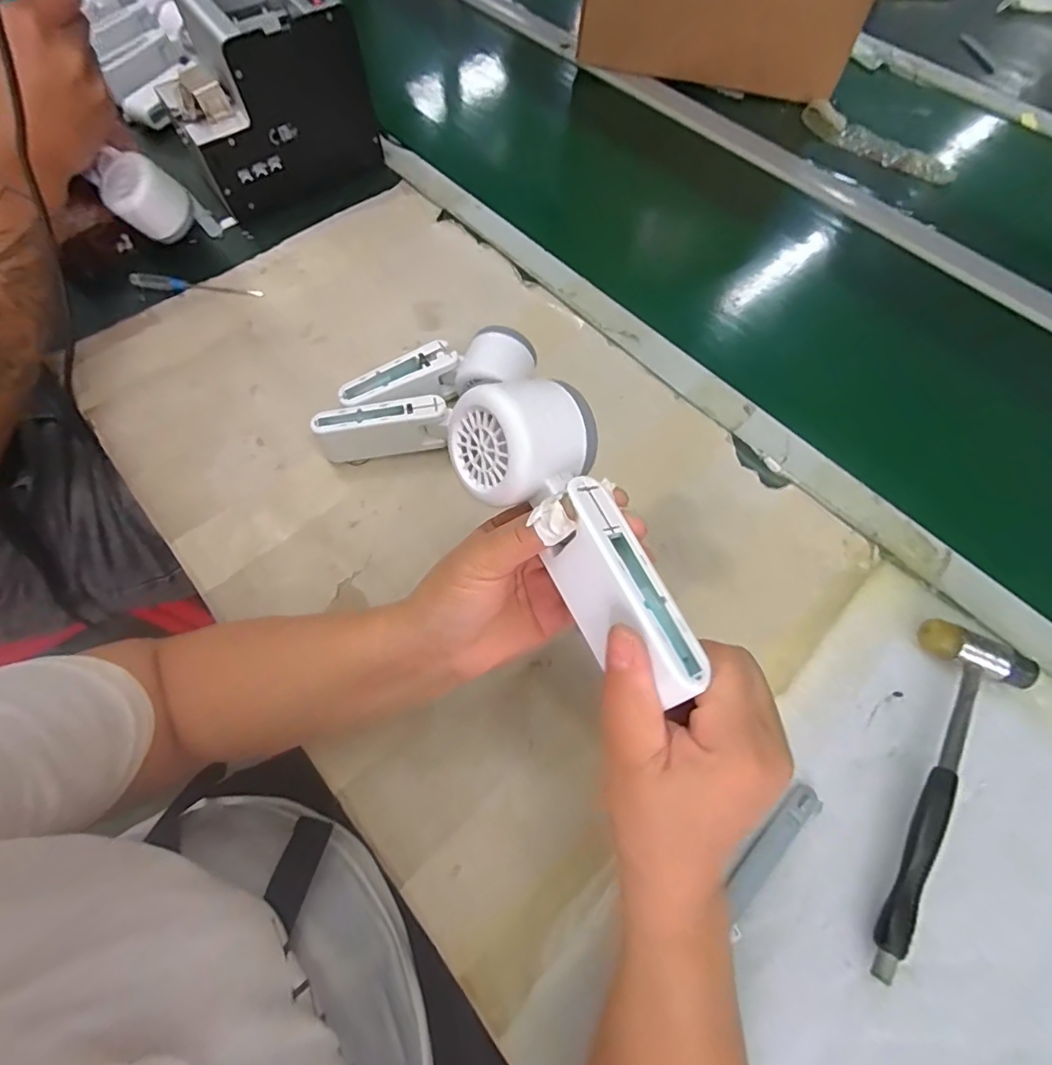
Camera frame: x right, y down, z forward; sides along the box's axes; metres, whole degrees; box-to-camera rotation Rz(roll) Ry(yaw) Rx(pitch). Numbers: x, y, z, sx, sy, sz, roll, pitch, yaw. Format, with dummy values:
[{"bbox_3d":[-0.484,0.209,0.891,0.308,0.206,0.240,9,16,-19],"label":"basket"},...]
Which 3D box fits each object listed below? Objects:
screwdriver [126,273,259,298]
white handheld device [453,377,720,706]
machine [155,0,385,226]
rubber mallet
[{"bbox_3d":[-0.327,-0.245,0.536,0.131,0.009,0.016,7,64,2],"label":"screwdriver"},{"bbox_3d":[0.027,-0.001,0.247,0.060,0.043,0.157,-29,75,-15],"label":"white handheld device"},{"bbox_3d":[-0.266,-0.450,0.554,0.185,0.145,0.130,-26,67,-14],"label":"machine"},{"bbox_3d":[0.238,0.146,0.329,0.064,0.027,0.212,38,68,16],"label":"rubber mallet"}]

